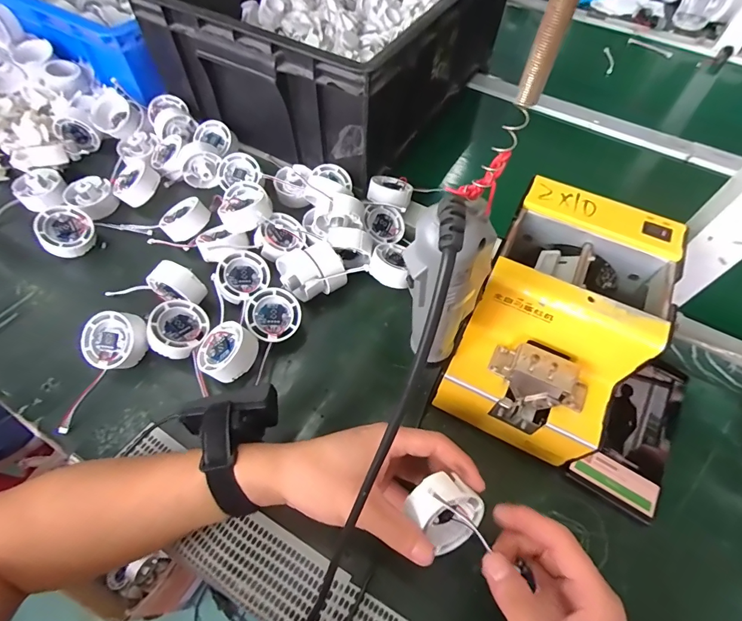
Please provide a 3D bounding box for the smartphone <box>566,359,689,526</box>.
[{"bbox_3d":[0.248,0.108,0.377,0.065,0.012,0.156,33,63,17],"label":"smartphone"}]

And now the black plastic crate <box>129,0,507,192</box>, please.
[{"bbox_3d":[-0.039,-0.434,0.606,0.366,0.165,0.479,28,62,15],"label":"black plastic crate"}]

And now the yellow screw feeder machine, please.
[{"bbox_3d":[0.151,0.014,0.349,0.120,0.143,0.175,24,61,12],"label":"yellow screw feeder machine"}]

